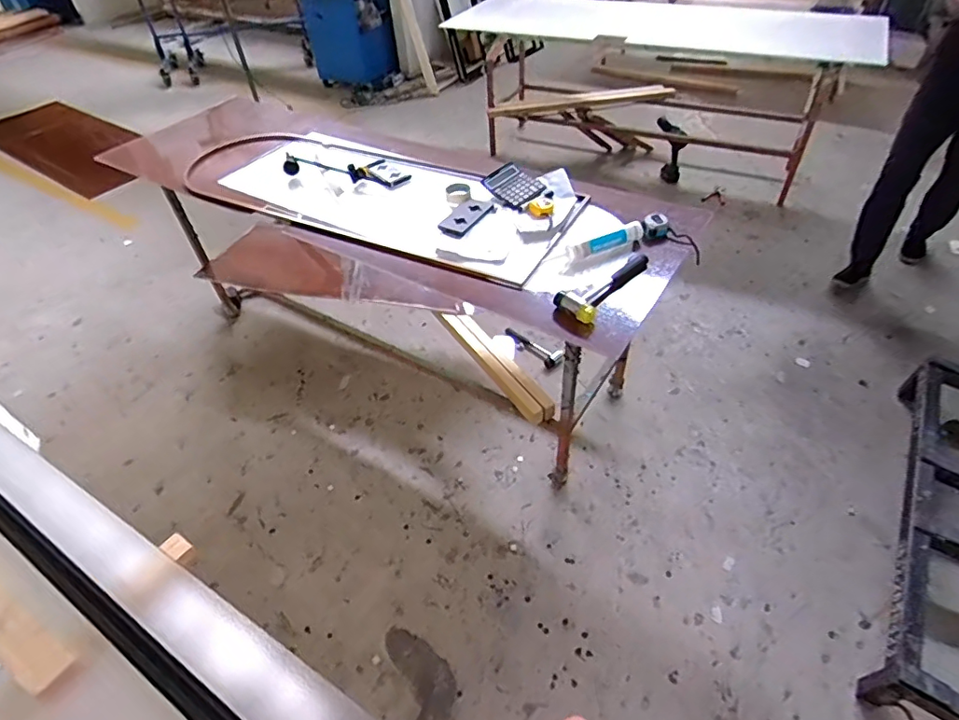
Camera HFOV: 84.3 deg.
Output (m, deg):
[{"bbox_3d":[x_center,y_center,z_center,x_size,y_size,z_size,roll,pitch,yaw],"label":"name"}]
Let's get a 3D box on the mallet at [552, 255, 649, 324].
[{"bbox_3d":[0.311,-0.191,1.292,0.110,0.045,0.301,33,56,31],"label":"mallet"}]

